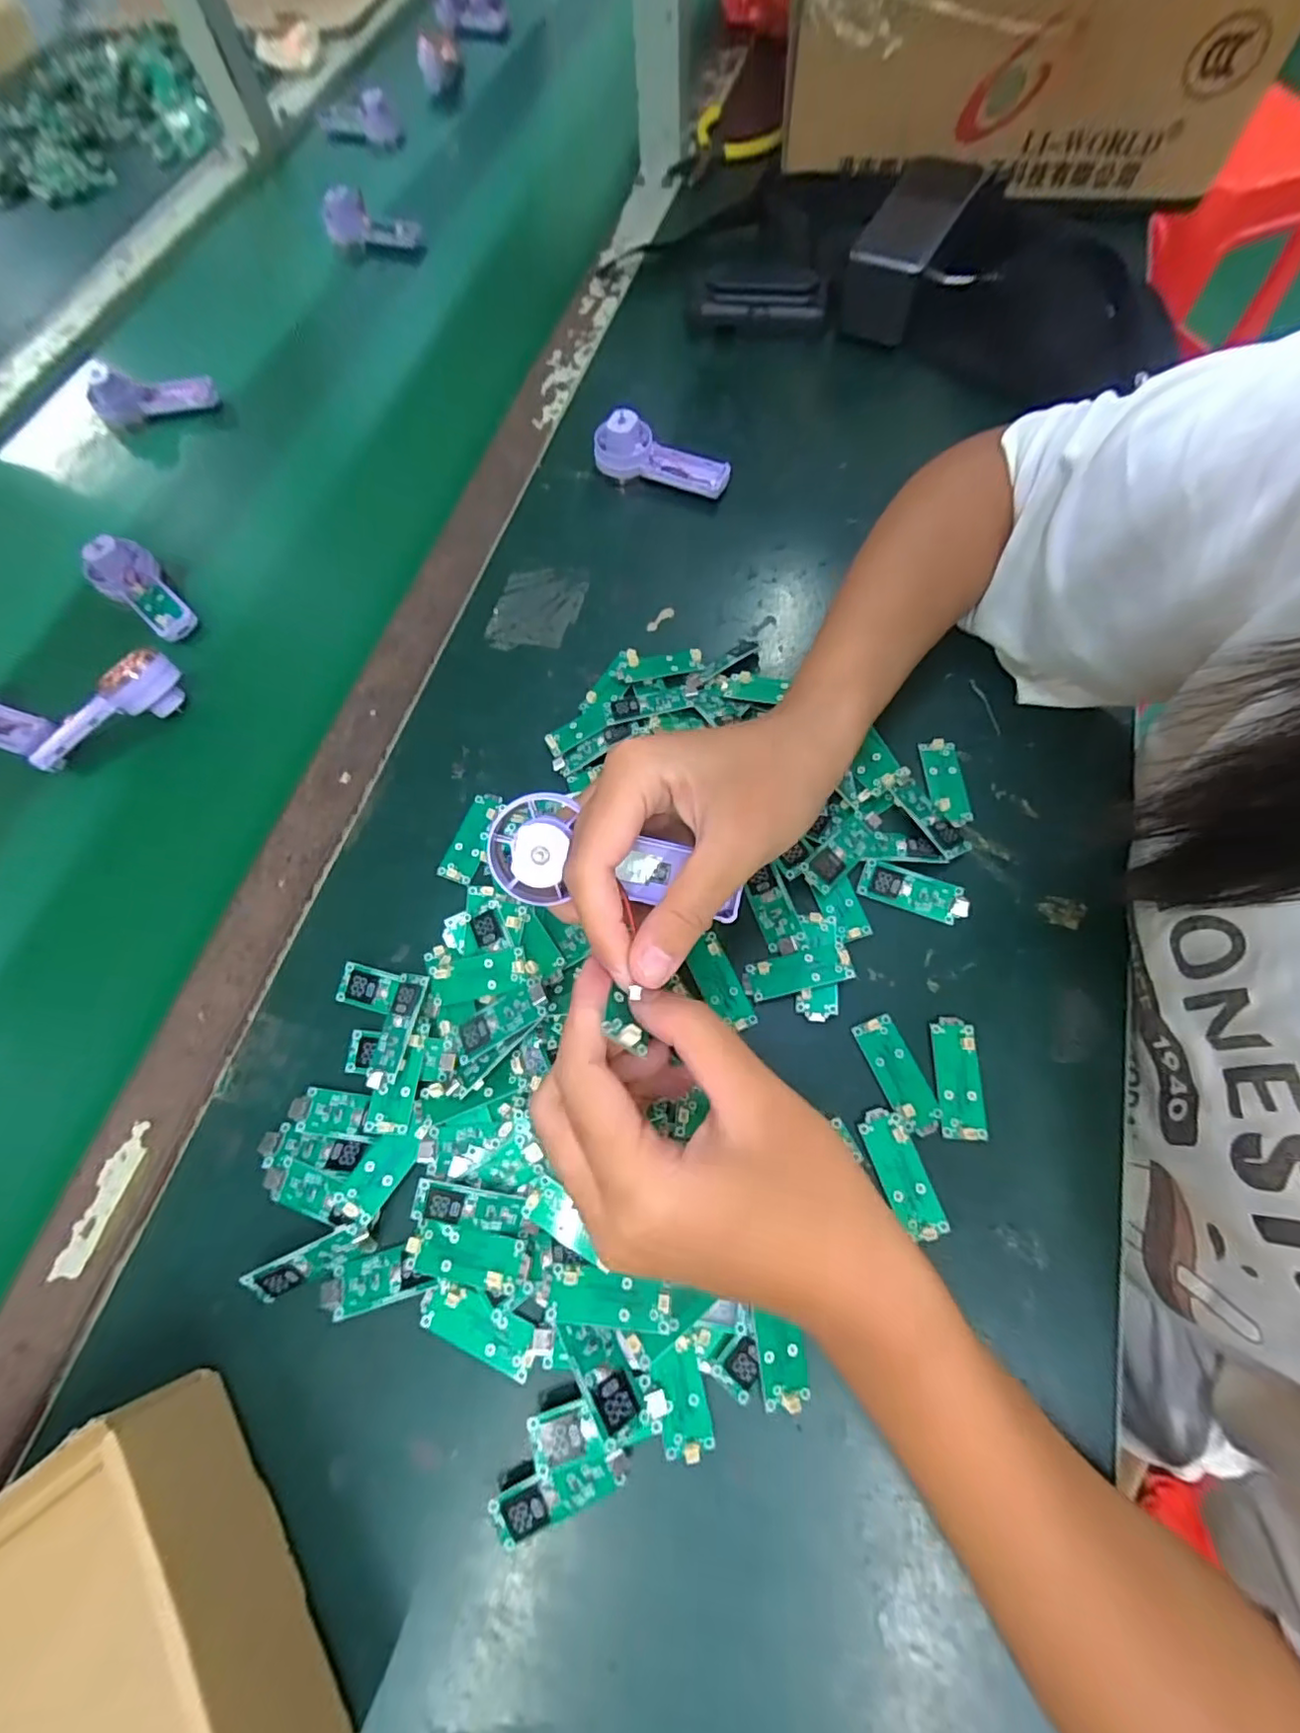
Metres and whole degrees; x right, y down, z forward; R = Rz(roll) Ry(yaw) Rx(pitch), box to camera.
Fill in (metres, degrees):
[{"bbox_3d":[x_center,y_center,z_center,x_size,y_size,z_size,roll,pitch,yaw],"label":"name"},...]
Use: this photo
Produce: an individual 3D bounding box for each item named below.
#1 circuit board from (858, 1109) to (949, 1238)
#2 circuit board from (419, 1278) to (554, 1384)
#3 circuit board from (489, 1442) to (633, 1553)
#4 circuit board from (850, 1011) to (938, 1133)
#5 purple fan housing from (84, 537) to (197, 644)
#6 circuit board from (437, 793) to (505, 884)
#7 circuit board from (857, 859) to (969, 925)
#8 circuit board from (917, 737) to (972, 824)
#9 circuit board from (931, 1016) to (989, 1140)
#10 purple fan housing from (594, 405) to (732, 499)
[{"bbox_3d":[0.108,0.129,0.259,0.019,0.004,0.049,-20,70,-6],"label":"circuit board"},{"bbox_3d":[-0.066,0.184,0.244,0.053,0.009,0.022,23,71,10],"label":"circuit board"},{"bbox_3d":[-0.032,0.230,0.225,0.049,0.004,0.017,-22,85,-11],"label":"circuit board"},{"bbox_3d":[0.112,0.094,0.274,0.019,0.004,0.051,-20,70,-6],"label":"circuit board"},{"bbox_3d":[-0.329,-0.177,0.395,0.037,0.033,0.080,-43,74,-14],"label":"purple fan housing"},{"bbox_3d":[-0.093,-0.016,0.323,0.020,0.004,0.050,19,75,10],"label":"circuit board"},{"bbox_3d":[0.131,0.012,0.303,0.051,0.006,0.019,20,71,9],"label":"circuit board"},{"bbox_3d":[0.159,-0.045,0.326,0.020,0.005,0.050,-2,69,1],"label":"circuit board"},{"bbox_3d":[0.138,0.094,0.273,0.020,0.004,0.050,2,69,2],"label":"circuit board"},{"bbox_3d":[0.009,-0.278,0.411,0.092,0.035,0.028,17,70,8],"label":"purple fan housing"}]

